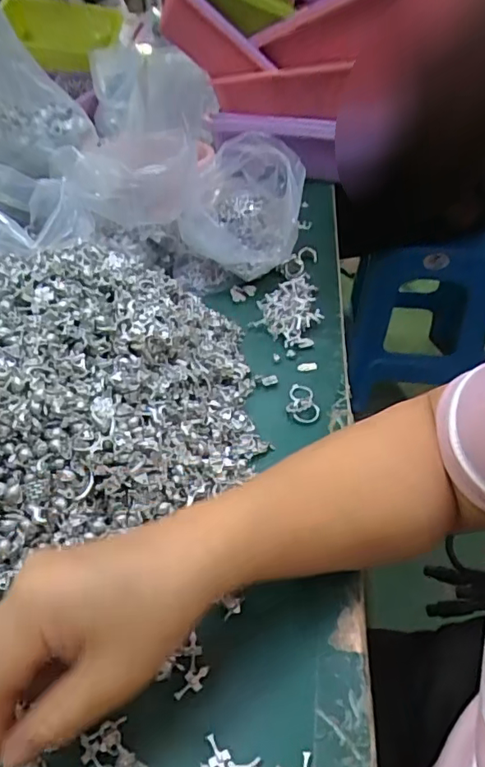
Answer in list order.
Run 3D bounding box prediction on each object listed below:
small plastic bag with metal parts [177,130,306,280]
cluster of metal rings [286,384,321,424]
[{"bbox_3d":[0.001,-0.187,0.586,0.125,0.126,0.101,2,39,4],"label":"small plastic bag with metal parts"},{"bbox_3d":[0.050,0.014,0.438,0.026,0.007,0.046,1,39,3],"label":"cluster of metal rings"}]

